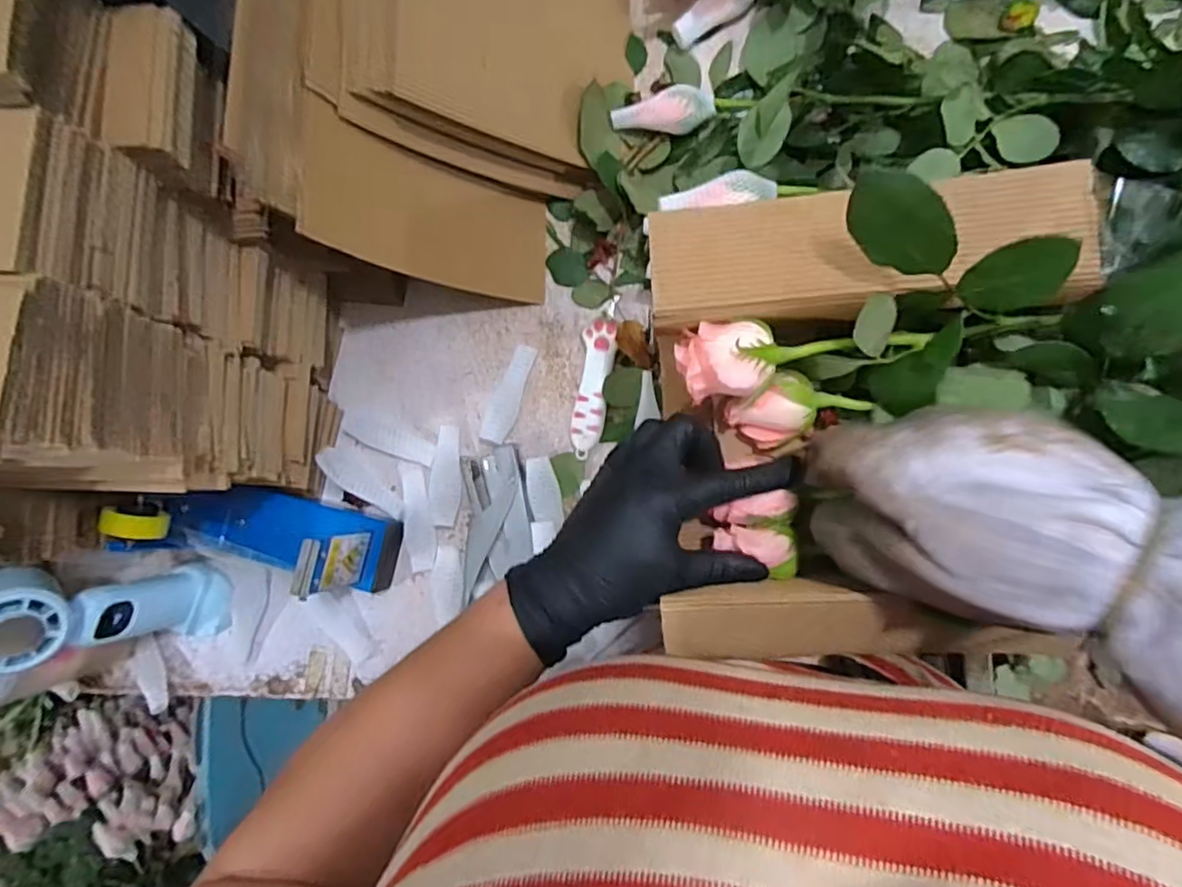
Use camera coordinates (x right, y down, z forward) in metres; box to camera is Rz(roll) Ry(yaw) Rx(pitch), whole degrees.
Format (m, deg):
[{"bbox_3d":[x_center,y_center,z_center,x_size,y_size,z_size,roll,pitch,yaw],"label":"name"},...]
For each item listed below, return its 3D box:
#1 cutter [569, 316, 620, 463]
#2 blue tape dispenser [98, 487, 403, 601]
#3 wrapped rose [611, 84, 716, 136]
[{"bbox_3d":[0.002,-0.046,0.536,0.029,0.021,0.115,9,88,8],"label":"cutter"},{"bbox_3d":[-0.270,0.078,0.506,0.187,0.127,0.065,12,88,8],"label":"blue tape dispenser"},{"bbox_3d":[0.059,-0.273,0.521,0.081,0.033,0.031,3,87,8],"label":"wrapped rose"}]

